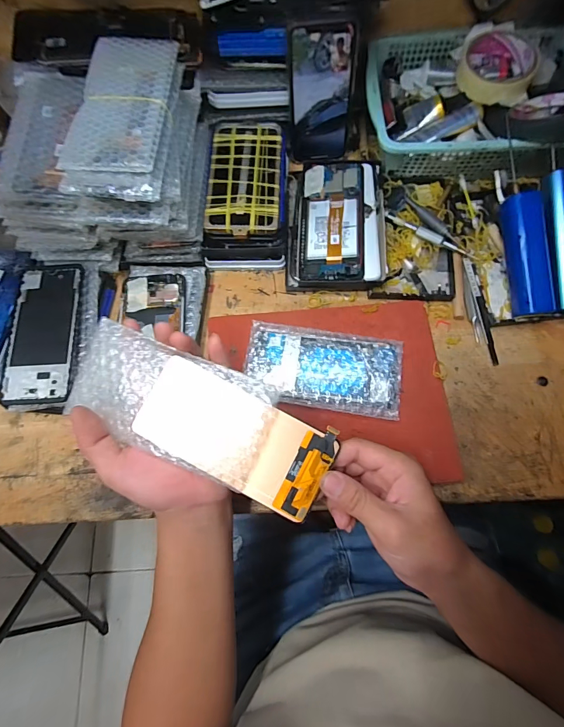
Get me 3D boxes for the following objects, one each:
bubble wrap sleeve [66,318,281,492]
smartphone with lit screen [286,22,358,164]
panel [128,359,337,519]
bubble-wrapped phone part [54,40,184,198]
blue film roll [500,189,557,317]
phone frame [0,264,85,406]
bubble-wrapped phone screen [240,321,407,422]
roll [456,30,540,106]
[{"bbox_3d":[-0.091,0.030,0.286,0.165,0.016,0.080,23,75,8],"label":"bubble wrap sleeve"},{"bbox_3d":[0.046,-0.314,0.423,0.072,0.141,0.009,-3,62,3],"label":"smartphone with lit screen"},{"bbox_3d":[-0.037,0.056,0.277,0.151,0.010,0.071,26,82,3],"label":"panel"},{"bbox_3d":[-0.152,-0.241,0.341,0.089,0.019,0.180,3,76,-2],"label":"bubble-wrapped phone part"},{"bbox_3d":[0.267,-0.117,0.385,0.029,0.035,0.130,-6,89,0],"label":"blue film roll"},{"bbox_3d":[-0.263,-0.038,0.392,0.077,0.012,0.162,-4,75,1],"label":"phone frame"},{"bbox_3d":[0.043,0.005,0.377,0.163,0.012,0.083,9,73,6],"label":"bubble-wrapped phone screen"},{"bbox_3d":[0.264,-0.365,0.433,0.090,0.021,0.095,-1,72,2],"label":"roll"}]

